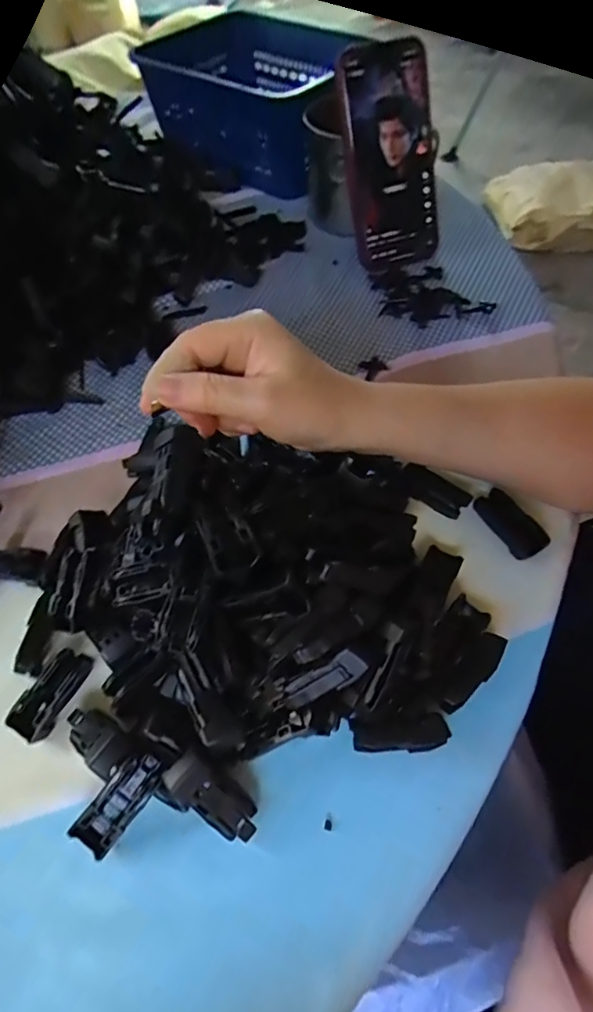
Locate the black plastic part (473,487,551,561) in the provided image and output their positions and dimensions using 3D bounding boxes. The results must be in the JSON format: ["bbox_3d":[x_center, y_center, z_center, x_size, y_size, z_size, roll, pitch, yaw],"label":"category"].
[{"bbox_3d":[0.130,0.010,0.329,0.020,0.011,0.047,-30,60,-16],"label":"black plastic part"}]

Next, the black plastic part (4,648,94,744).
[{"bbox_3d":[-0.129,0.099,0.286,0.021,0.013,0.047,26,61,18],"label":"black plastic part"}]

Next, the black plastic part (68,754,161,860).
[{"bbox_3d":[-0.083,0.138,0.251,0.020,0.014,0.047,35,80,23],"label":"black plastic part"}]

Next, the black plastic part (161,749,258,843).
[{"bbox_3d":[-0.038,0.133,0.247,0.047,0.011,0.020,45,64,-10],"label":"black plastic part"}]

